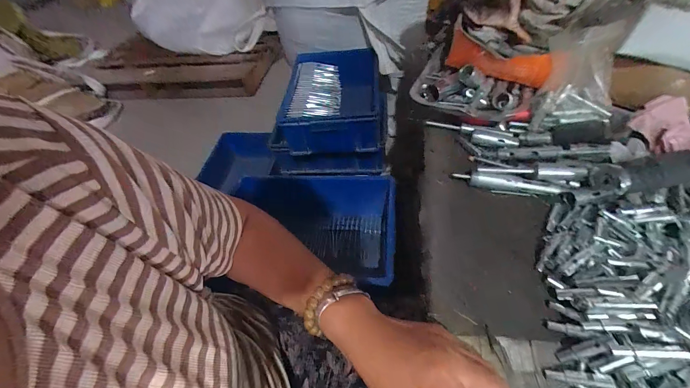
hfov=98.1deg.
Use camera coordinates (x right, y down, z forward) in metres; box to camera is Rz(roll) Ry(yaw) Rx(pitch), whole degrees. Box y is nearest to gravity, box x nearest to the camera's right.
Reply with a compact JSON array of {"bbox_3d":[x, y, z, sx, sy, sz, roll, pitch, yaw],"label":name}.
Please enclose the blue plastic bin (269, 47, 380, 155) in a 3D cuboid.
[{"bbox_3d":[-0.055,-0.294,0.999,0.338,0.200,0.387,-1,50,7],"label":"blue plastic bin"}]

